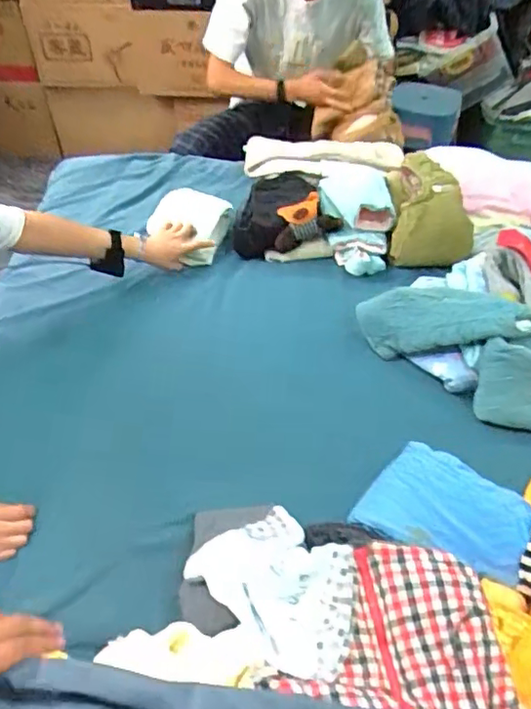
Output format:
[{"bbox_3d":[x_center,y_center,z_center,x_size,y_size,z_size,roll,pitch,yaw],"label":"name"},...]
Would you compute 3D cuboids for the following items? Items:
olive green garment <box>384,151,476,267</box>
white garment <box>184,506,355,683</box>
[{"bbox_3d":[0.357,-0.315,1.230,0.160,0.147,0.283,6,47,4],"label":"olive green garment"},{"bbox_3d":[0.023,0.273,0.673,0.159,0.044,0.208,-33,55,-28],"label":"white garment"}]

